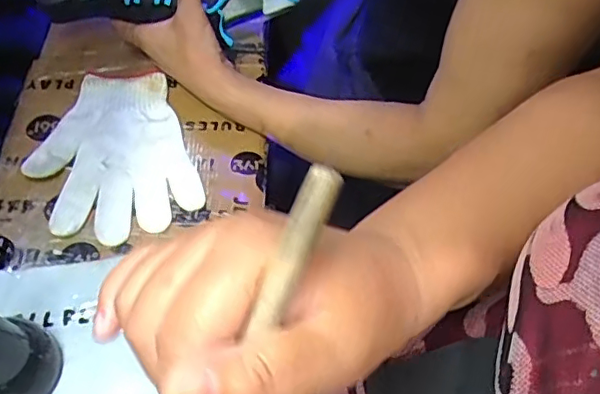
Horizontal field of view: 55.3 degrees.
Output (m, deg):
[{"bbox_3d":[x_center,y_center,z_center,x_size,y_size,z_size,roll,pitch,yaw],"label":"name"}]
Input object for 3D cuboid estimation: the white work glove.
[{"bbox_3d":[-0.179,-0.043,0.544,0.136,0.008,0.189,-16,58,-15],"label":"white work glove"}]

